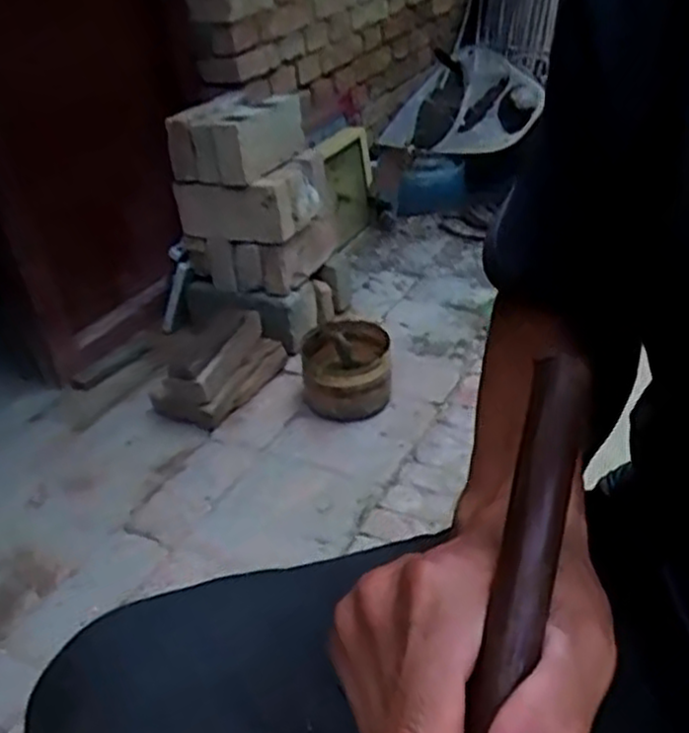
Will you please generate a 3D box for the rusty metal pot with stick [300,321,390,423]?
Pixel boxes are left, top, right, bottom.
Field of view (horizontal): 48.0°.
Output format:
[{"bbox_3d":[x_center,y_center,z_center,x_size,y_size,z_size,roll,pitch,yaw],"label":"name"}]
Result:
[{"bbox_3d":[0.005,0.000,1.408,0.161,0.117,0.172,-9,34,-5],"label":"rusty metal pot with stick"}]

